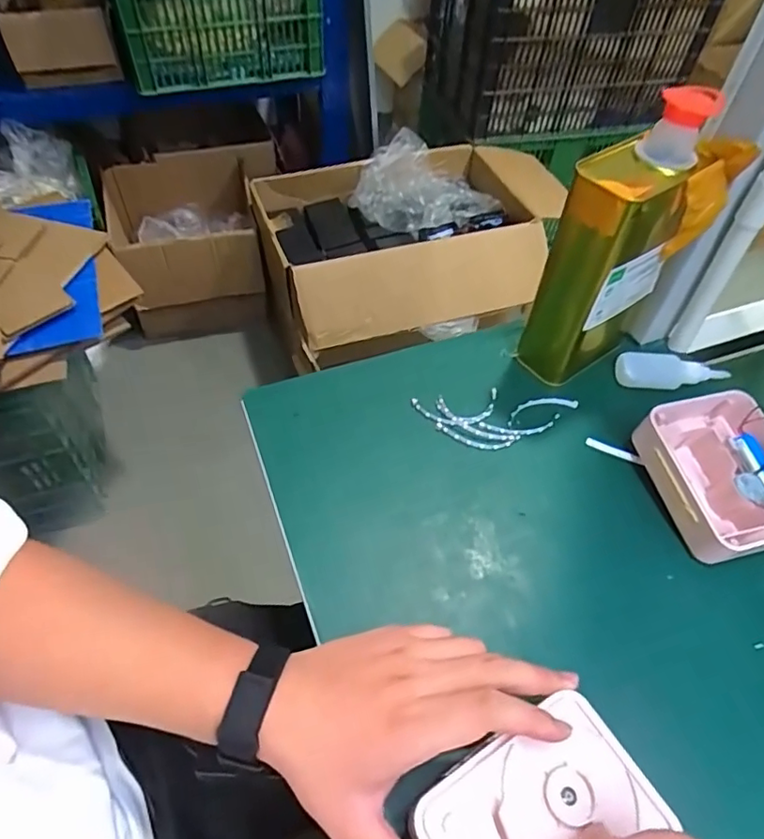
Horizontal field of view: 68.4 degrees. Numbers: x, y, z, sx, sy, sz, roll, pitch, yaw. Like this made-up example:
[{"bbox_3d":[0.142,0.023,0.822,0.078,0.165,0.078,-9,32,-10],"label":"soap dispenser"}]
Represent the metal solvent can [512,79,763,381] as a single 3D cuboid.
[{"bbox_3d":[0.203,-0.140,0.494,0.122,0.233,0.068,-20,56,-18],"label":"metal solvent can"}]

